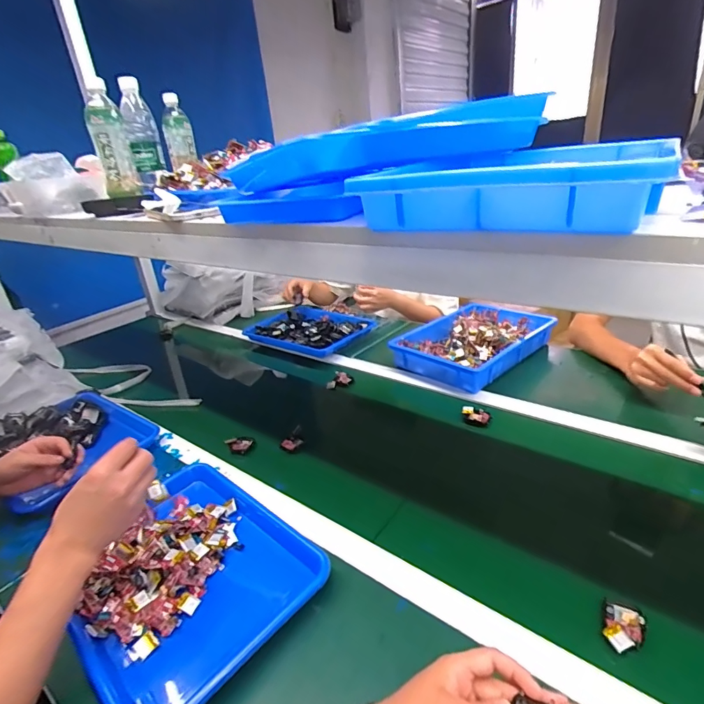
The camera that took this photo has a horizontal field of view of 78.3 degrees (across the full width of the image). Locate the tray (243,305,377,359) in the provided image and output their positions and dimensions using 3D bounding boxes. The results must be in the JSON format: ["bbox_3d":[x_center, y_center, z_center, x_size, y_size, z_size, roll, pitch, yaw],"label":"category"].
[{"bbox_3d":[-0.113,-0.075,1.284,0.315,0.044,0.268,14,32,36],"label":"tray"}]

